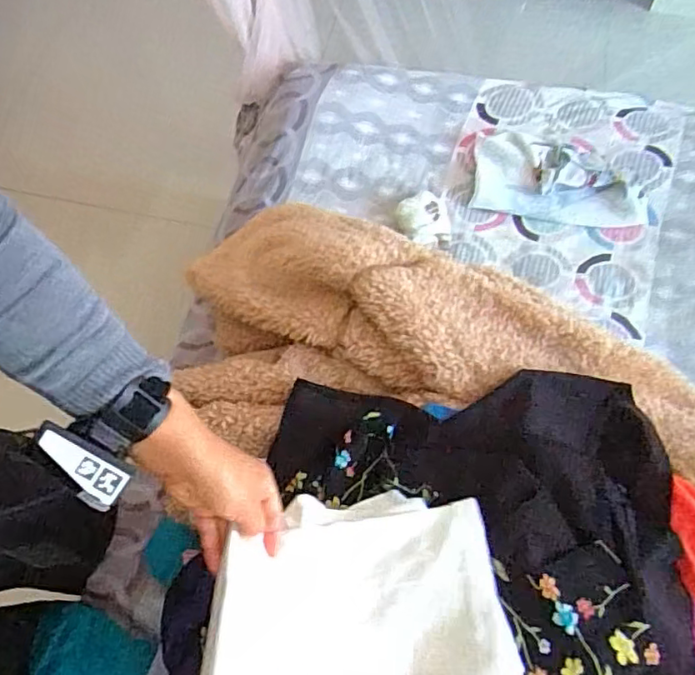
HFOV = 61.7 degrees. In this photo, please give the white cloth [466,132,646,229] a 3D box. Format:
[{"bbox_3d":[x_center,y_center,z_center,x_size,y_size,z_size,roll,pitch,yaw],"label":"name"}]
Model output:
[{"bbox_3d":[0.318,-0.241,0.873,0.247,0.024,0.127,11,70,7],"label":"white cloth"}]

